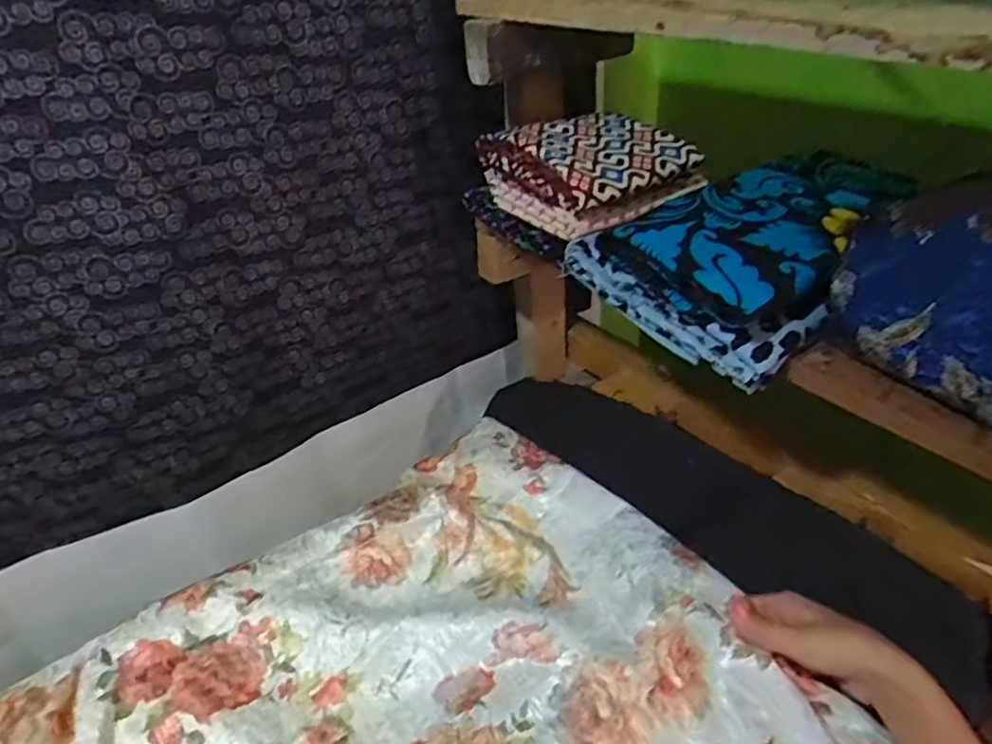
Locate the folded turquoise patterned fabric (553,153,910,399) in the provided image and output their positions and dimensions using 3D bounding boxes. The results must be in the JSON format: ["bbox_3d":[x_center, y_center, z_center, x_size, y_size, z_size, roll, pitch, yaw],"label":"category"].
[{"bbox_3d":[0.221,-0.109,0.571,0.242,0.087,0.199,-26,39,-29],"label":"folded turquoise patterned fabric"}]

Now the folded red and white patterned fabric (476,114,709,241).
[{"bbox_3d":[0.098,-0.210,0.661,0.176,0.070,0.145,-21,37,-23],"label":"folded red and white patterned fabric"}]

